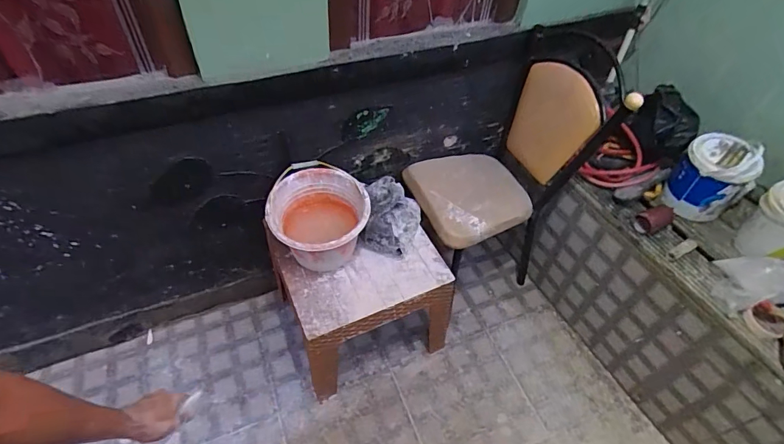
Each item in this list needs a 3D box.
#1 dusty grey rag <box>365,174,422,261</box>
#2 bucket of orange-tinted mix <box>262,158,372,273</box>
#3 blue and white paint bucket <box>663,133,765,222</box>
[{"bbox_3d":[0.004,-0.033,1.332,0.175,0.130,0.257,4,50,0],"label":"dusty grey rag"},{"bbox_3d":[-0.210,0.002,1.235,0.265,0.212,0.277,2,50,-2],"label":"bucket of orange-tinted mix"},{"bbox_3d":[0.960,-0.152,1.256,0.192,0.218,0.188,2,50,-2],"label":"blue and white paint bucket"}]

